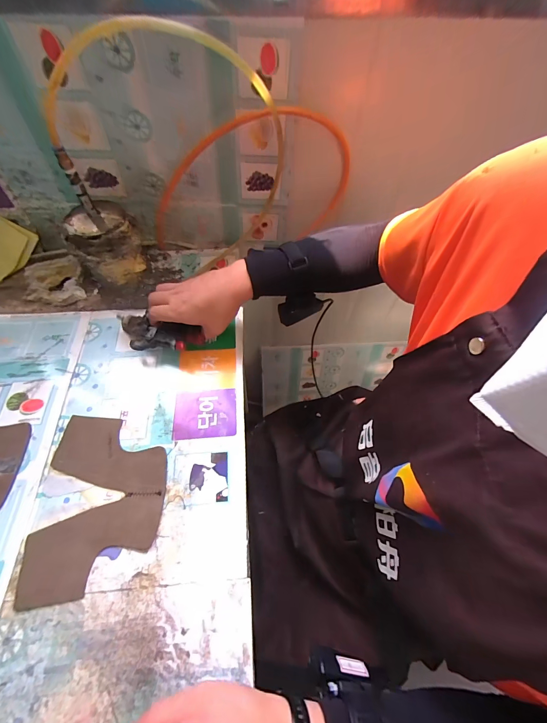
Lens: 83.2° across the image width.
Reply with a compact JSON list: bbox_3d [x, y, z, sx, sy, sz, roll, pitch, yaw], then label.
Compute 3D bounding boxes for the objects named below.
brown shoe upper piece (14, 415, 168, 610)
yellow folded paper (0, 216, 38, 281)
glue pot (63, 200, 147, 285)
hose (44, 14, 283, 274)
[{"bbox_3d":[-0.202,0.160,0.366,0.138,0.004,0.195,-2,60,-3],"label":"brown shoe upper piece"},{"bbox_3d":[-0.466,-0.186,0.534,0.061,0.020,0.111,34,95,-9],"label":"yellow folded paper"},{"bbox_3d":[-0.255,-0.175,0.487,0.093,0.125,0.093,1,60,-1],"label":"glue pot"},{"bbox_3d":[-0.123,-0.273,0.444,0.276,0.299,0.075,-11,61,-8],"label":"hose"}]

